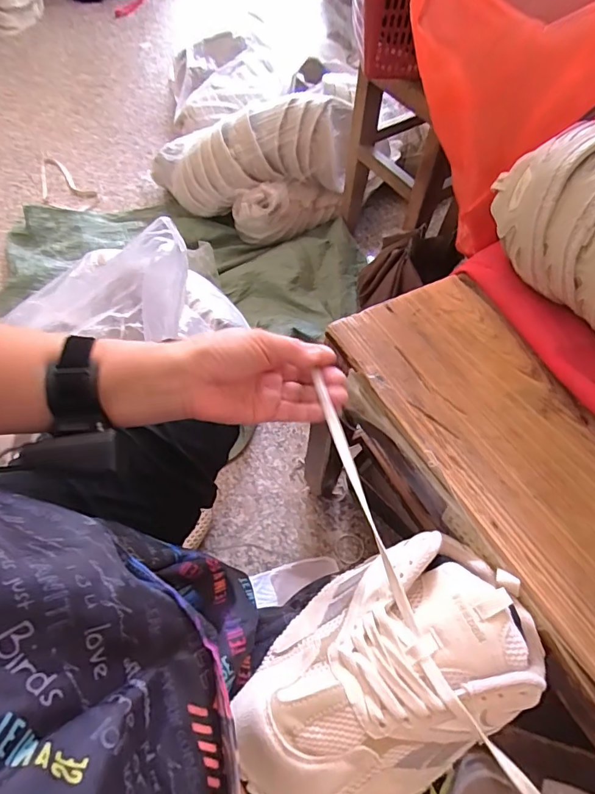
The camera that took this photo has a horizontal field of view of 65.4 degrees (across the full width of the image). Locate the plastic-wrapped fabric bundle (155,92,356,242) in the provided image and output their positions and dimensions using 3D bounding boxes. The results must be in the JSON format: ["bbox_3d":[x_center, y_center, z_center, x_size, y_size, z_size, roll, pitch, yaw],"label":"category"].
[{"bbox_3d":[-0.117,-0.523,1.060,0.439,0.227,0.228,13,62,6],"label":"plastic-wrapped fabric bundle"}]

